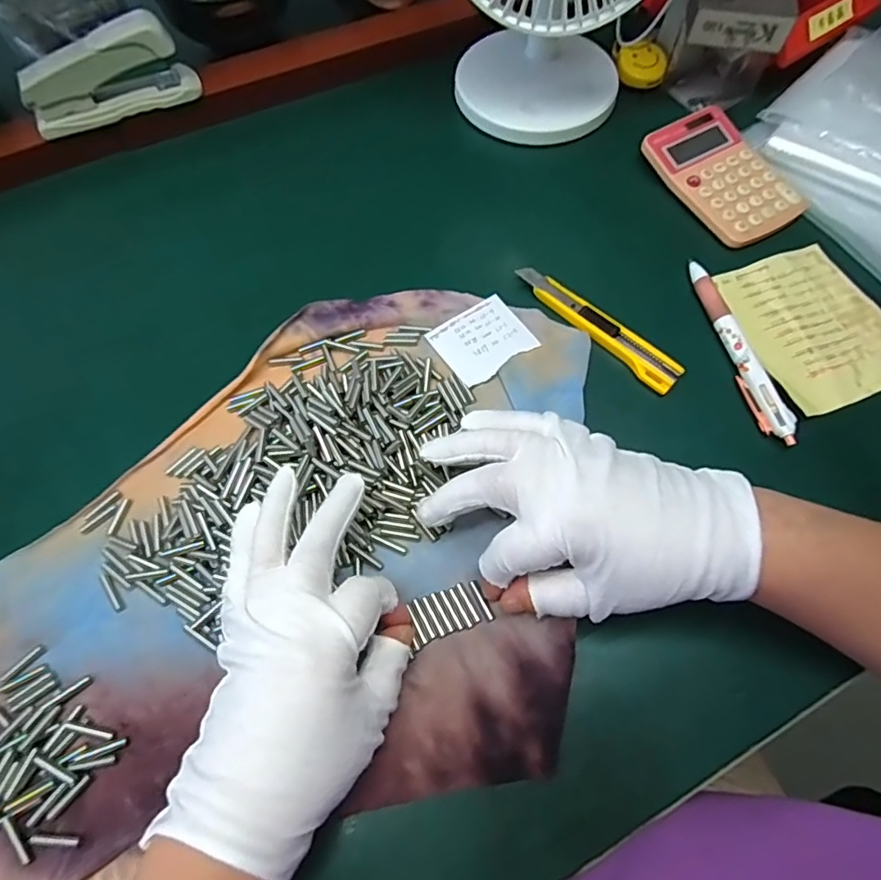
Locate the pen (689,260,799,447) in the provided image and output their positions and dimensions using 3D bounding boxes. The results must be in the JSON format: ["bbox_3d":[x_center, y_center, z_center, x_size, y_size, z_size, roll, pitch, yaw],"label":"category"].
[{"bbox_3d":[0.194,-0.061,0.355,0.014,0.014,0.140,-12,67,-4],"label":"pen"}]

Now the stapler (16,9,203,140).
[{"bbox_3d":[-0.251,-0.273,0.406,0.120,0.054,0.028,-22,68,-8],"label":"stapler"}]

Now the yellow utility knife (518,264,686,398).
[{"bbox_3d":[0.105,-0.078,0.365,0.020,0.007,0.126,-41,72,-15],"label":"yellow utility knife"}]

